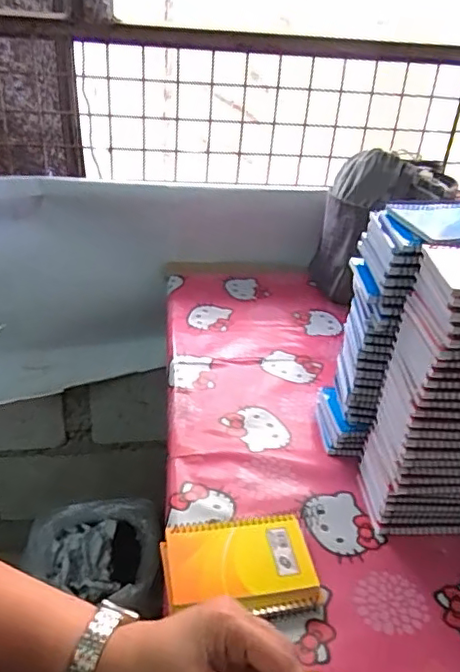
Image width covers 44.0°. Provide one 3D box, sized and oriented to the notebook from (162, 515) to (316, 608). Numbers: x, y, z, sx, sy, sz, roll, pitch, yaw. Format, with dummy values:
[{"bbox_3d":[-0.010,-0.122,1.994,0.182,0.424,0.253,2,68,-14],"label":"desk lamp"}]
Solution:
[{"bbox_3d":[0.009,0.208,0.535,0.131,0.006,0.078,-3,39,-8],"label":"notebook"}]

